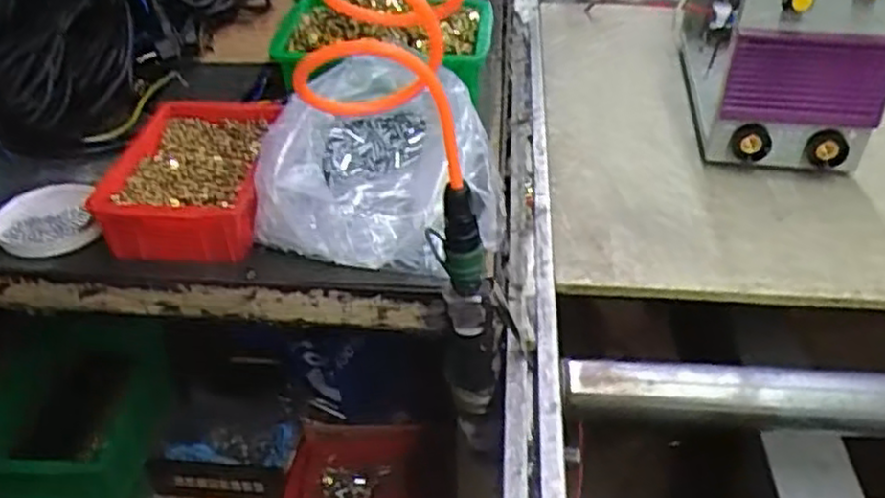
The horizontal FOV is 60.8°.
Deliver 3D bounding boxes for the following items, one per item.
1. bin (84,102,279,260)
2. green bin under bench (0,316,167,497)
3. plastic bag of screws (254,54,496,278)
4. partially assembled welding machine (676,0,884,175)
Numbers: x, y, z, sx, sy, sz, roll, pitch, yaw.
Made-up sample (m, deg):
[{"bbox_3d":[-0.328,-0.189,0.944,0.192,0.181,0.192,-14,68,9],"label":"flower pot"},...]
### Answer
[{"bbox_3d":[-0.229,-0.071,0.707,0.137,0.055,0.203,-1,38,0],"label":"bin"},{"bbox_3d":[-0.441,0.218,0.909,0.200,0.119,0.199,-1,38,1],"label":"green bin under bench"},{"bbox_3d":[-0.057,-0.077,0.697,0.204,0.117,0.225,0,38,2],"label":"plastic bag of screws"},{"bbox_3d":[0.371,-0.276,0.847,0.153,0.233,0.362,5,38,8],"label":"partially assembled welding machine"}]

